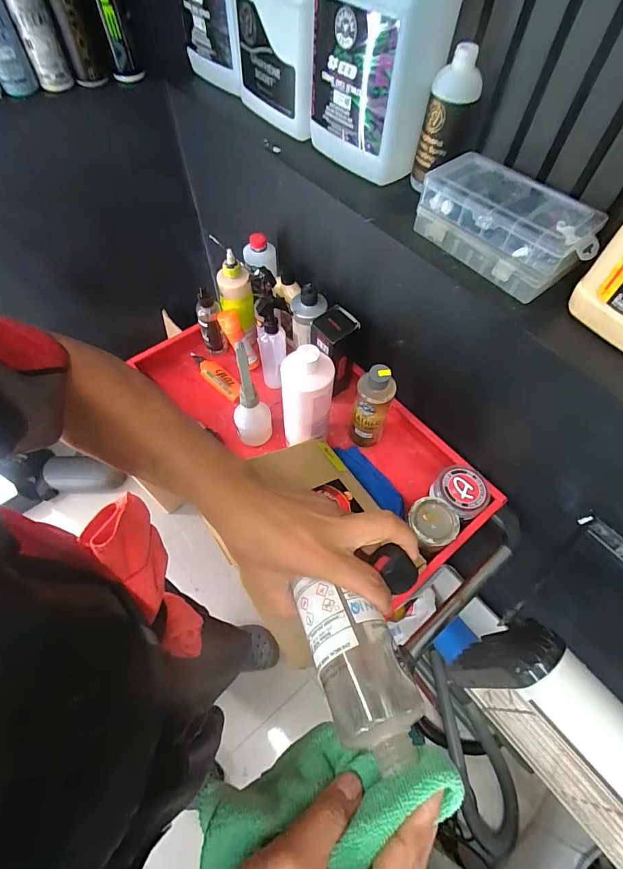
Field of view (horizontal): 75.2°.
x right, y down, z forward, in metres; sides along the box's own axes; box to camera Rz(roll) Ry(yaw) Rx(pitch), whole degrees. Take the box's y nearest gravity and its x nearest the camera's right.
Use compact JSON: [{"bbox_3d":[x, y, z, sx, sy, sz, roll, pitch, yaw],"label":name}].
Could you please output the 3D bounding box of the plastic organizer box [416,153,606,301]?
[{"bbox_3d":[0.240,-0.261,0.509,0.105,0.078,0.212,-40,68,-21],"label":"plastic organizer box"}]

